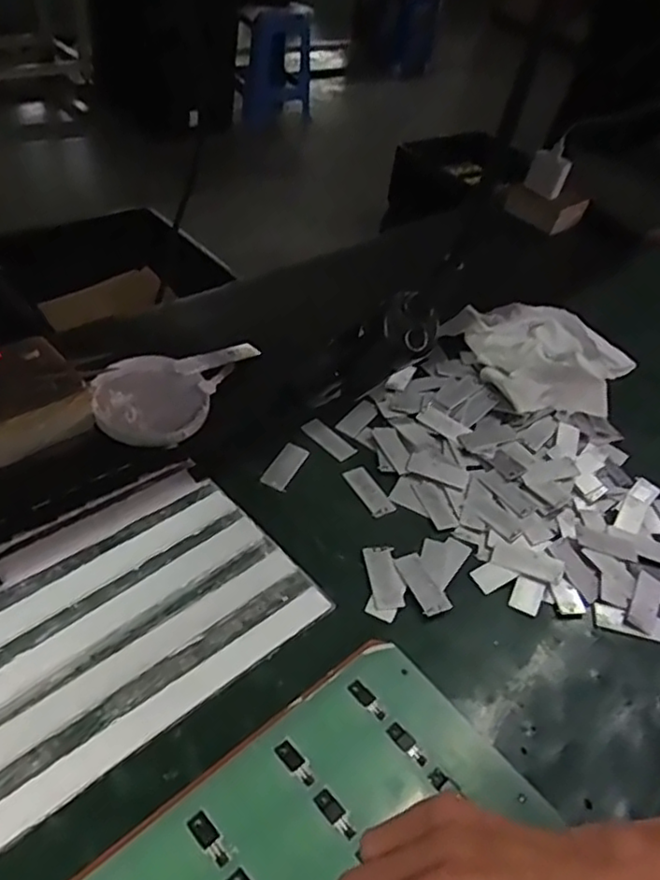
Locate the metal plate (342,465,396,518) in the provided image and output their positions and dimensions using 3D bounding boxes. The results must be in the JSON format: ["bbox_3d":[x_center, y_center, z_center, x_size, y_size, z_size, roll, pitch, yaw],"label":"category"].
[{"bbox_3d":[0.033,0.042,0.534,0.021,0.004,0.052,-23,51,-20],"label":"metal plate"}]

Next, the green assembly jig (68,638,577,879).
[{"bbox_3d":[-0.012,0.210,0.310,0.247,0.009,0.145,-30,53,-35],"label":"green assembly jig"}]

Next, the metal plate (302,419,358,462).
[{"bbox_3d":[-0.001,-0.001,0.572,0.052,0.005,0.021,39,50,25],"label":"metal plate"}]

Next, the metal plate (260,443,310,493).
[{"bbox_3d":[-0.037,0.020,0.538,0.023,0.004,0.056,21,45,8],"label":"metal plate"}]

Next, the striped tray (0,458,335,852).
[{"bbox_3d":[-0.146,0.110,0.414,0.244,0.020,0.171,-28,52,-33],"label":"striped tray"}]

